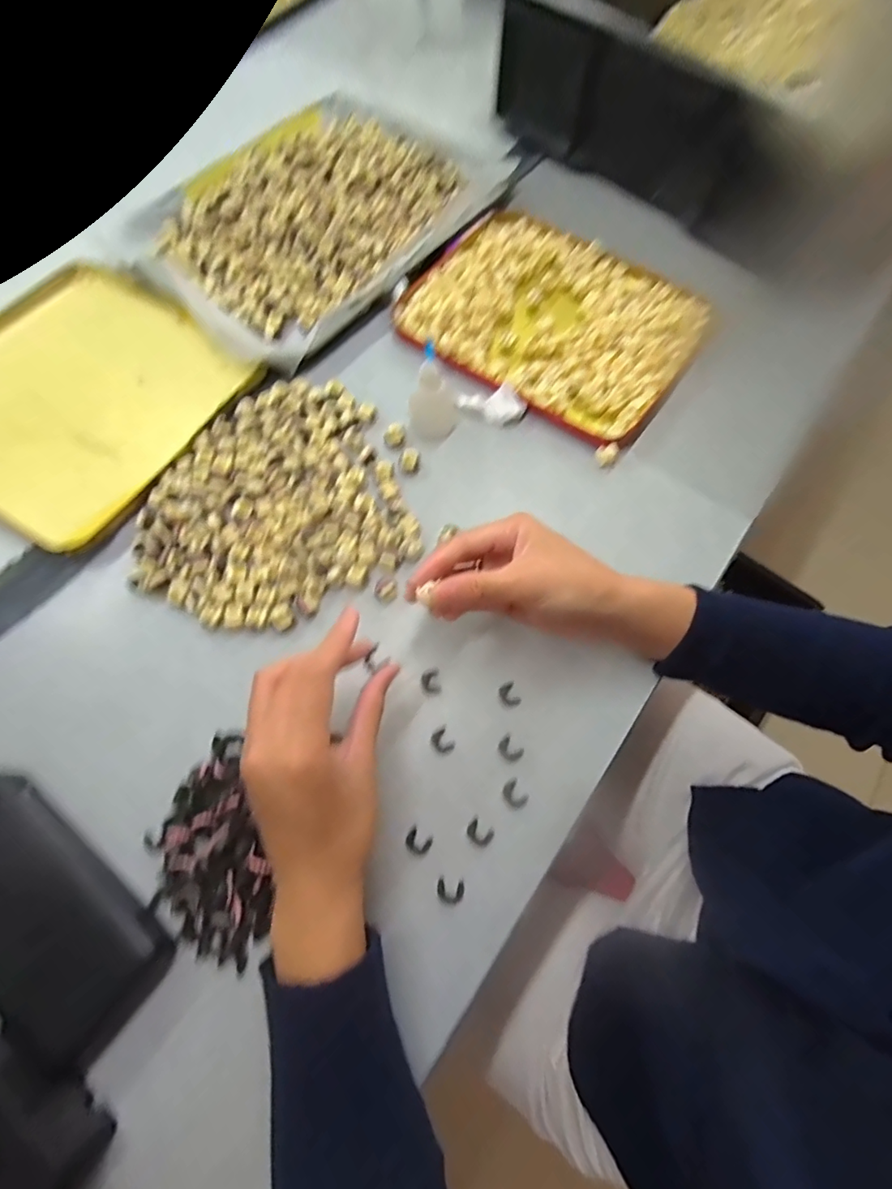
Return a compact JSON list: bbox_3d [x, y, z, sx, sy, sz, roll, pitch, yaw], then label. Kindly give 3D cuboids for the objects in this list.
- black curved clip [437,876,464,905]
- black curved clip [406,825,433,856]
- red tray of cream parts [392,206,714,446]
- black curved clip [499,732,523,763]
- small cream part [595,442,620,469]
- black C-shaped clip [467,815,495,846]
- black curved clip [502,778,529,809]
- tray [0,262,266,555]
[{"bbox_3d":[0.003,0.177,0.304,0.015,0.004,0.013,5,68,3],"label":"black curved clip"},{"bbox_3d":[-0.017,0.153,0.314,0.015,0.004,0.013,28,71,11],"label":"black curved clip"},{"bbox_3d":[0.095,-0.256,0.473,0.251,0.027,0.197,34,72,13],"label":"red tray of cream parts"},{"bbox_3d":[0.042,0.102,0.335,0.016,0.004,0.013,43,75,15],"label":"black curved clip"},{"bbox_3d":[0.132,-0.115,0.420,0.016,0.015,0.016,23,70,9],"label":"small cream part"},{"bbox_3d":[0.021,0.148,0.316,0.016,0.004,0.013,34,72,13],"label":"black C-shaped clip"},{"bbox_3d":[0.043,0.127,0.324,0.014,0.004,0.017,-38,73,-13],"label":"black curved clip"},{"bbox_3d":[-0.321,-0.176,0.435,0.250,0.010,0.230,33,72,13],"label":"tray"}]

